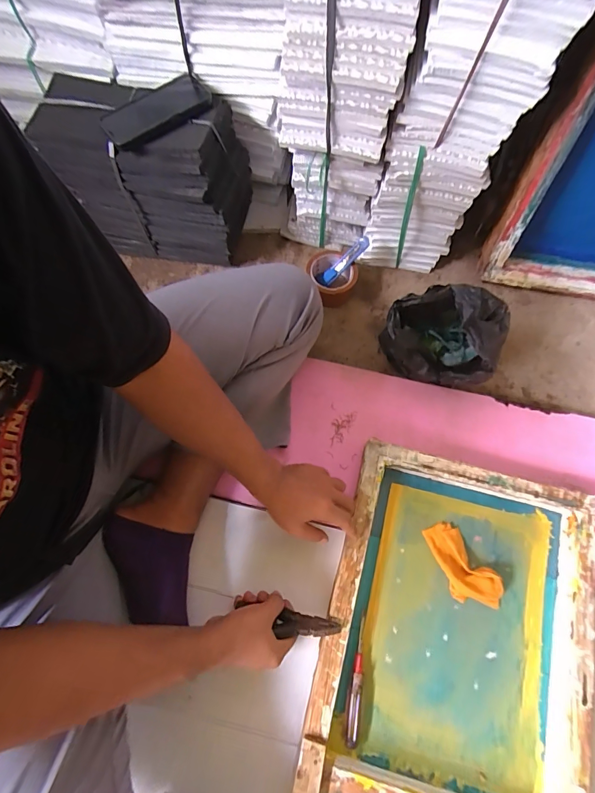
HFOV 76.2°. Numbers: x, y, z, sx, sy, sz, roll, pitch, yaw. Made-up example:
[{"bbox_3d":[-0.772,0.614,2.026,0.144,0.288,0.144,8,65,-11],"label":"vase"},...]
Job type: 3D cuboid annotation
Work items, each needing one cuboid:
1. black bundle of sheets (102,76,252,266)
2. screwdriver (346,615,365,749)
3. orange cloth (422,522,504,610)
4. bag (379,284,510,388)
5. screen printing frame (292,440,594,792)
[{"bbox_3d":[-0.193,-0.391,0.696,0.186,0.228,0.172,10,72,3],"label":"black bundle of sheets"},{"bbox_3d":[0.084,0.406,0.538,0.017,0.027,0.154,8,70,4],"label":"screwdriver"},{"bbox_3d":[0.258,0.262,0.586,0.074,0.032,0.137,-19,71,-6],"label":"orange cloth"},{"bbox_3d":[0.238,-0.100,0.646,0.178,0.150,0.130,20,73,6],"label":"bag"},{"bbox_3d":[0.225,0.325,0.543,0.349,0.058,0.448,14,71,6],"label":"screen printing frame"}]

